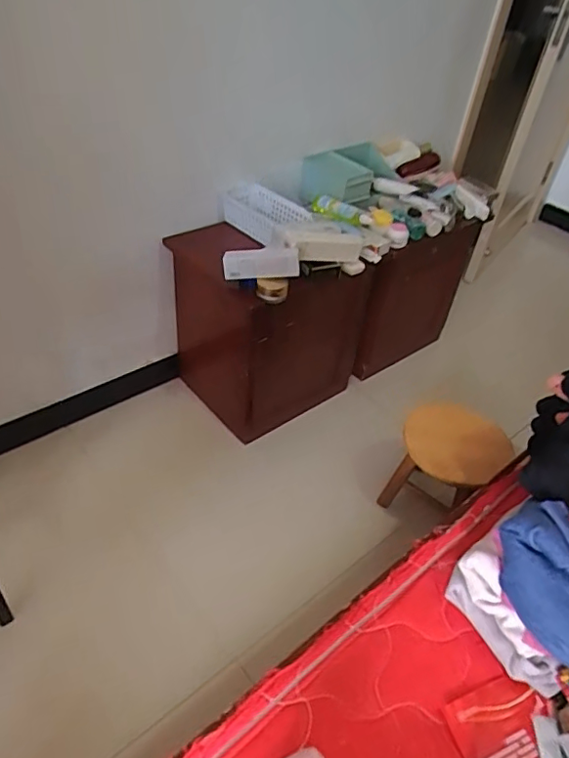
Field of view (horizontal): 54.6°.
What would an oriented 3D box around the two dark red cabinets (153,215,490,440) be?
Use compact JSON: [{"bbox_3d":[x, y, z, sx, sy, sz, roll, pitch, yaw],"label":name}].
[{"bbox_3d":[0.129,-0.220,1.607,0.818,0.469,0.396,-27,51,-33],"label":"two dark red cabinets"}]

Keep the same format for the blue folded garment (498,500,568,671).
[{"bbox_3d":[0.356,0.270,0.688,0.109,0.097,0.232,-18,46,-26],"label":"blue folded garment"}]

